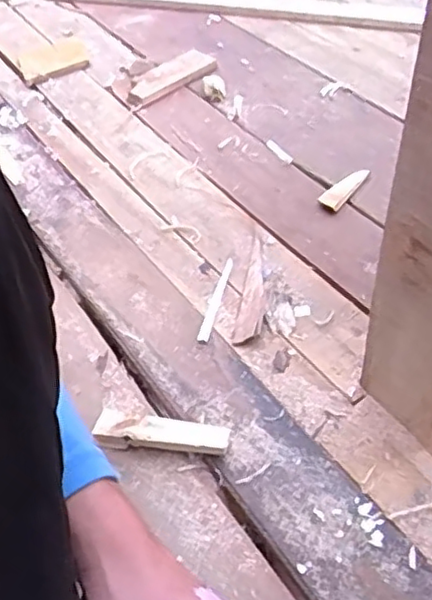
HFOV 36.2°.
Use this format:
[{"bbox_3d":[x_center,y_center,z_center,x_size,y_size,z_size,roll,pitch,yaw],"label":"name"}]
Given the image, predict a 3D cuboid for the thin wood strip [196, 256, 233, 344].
[{"bbox_3d":[-0.001,0.001,0.721,0.013,0.010,0.125,8,46,12],"label":"thin wood strip"}]

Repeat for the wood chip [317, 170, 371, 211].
[{"bbox_3d":[0.165,-0.142,0.845,0.082,0.019,0.029,-36,53,-28],"label":"wood chip"}]

